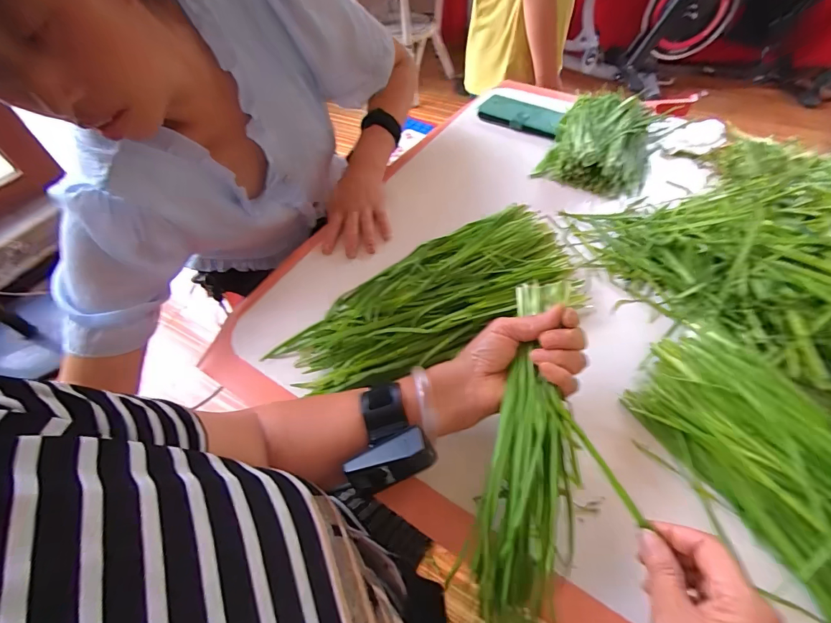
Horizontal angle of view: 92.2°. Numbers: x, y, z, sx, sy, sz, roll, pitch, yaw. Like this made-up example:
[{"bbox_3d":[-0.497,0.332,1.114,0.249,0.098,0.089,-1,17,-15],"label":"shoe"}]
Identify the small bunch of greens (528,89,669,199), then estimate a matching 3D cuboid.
[{"bbox_3d":[0.304,-0.280,0.635,0.151,0.051,0.231,22,58,19],"label":"small bunch of greens"}]

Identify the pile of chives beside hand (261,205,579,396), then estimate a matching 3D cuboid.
[{"bbox_3d":[0.018,-0.016,0.454,0.337,0.048,0.137,-23,55,-13],"label":"pile of chives beside hand"}]

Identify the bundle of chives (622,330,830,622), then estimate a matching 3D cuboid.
[{"bbox_3d":[0.332,0.171,0.298,0.112,0.053,0.359,-30,57,-18],"label":"bundle of chives"}]

